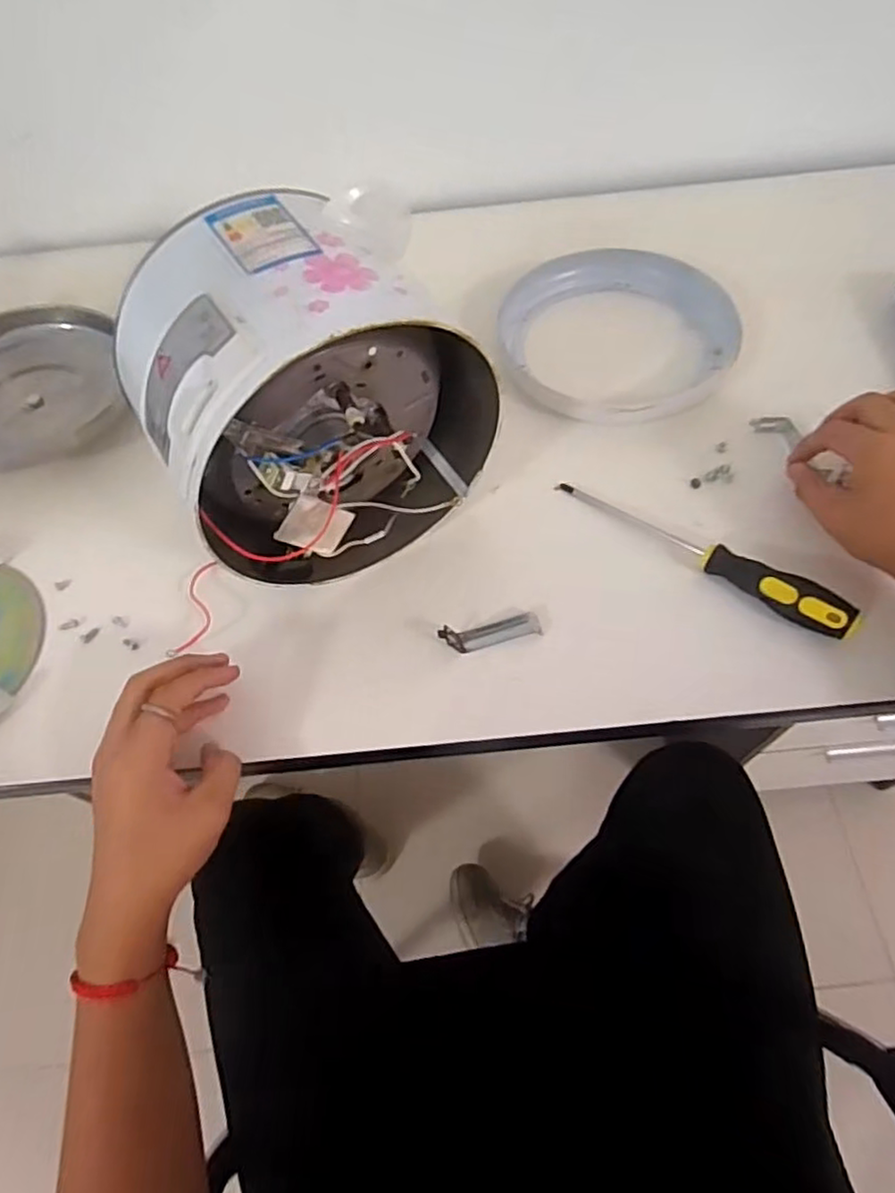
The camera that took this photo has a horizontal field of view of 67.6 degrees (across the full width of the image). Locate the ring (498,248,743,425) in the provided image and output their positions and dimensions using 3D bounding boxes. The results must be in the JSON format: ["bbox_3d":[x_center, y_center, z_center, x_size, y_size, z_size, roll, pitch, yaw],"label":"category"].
[{"bbox_3d":[0.152,-0.240,0.602,0.206,0.025,0.189,-1,64,2],"label":"ring"}]

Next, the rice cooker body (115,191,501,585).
[{"bbox_3d":[-0.095,-0.125,0.451,0.200,0.206,0.161,-37,66,-16],"label":"rice cooker body"}]

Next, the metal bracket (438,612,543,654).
[{"bbox_3d":[0.031,0.024,0.475,0.071,0.019,0.019,-13,65,-3],"label":"metal bracket"}]

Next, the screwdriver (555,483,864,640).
[{"bbox_3d":[0.184,-0.038,0.485,0.225,0.033,0.028,33,67,20],"label":"screwdriver"}]

